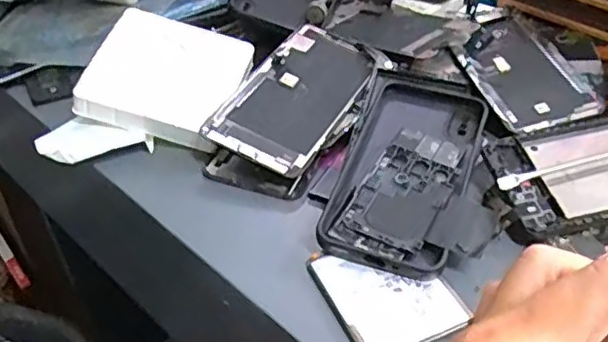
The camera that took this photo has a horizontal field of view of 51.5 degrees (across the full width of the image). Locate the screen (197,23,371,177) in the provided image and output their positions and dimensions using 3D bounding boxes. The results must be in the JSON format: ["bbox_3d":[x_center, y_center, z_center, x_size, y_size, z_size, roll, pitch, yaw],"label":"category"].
[{"bbox_3d":[-0.003,-0.055,0.446,0.072,0.006,0.145,25,50,14],"label":"screen"}]

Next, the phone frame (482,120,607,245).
[{"bbox_3d":[0.176,-0.001,0.379,0.134,0.012,0.073,-10,42,-9],"label":"phone frame"}]

